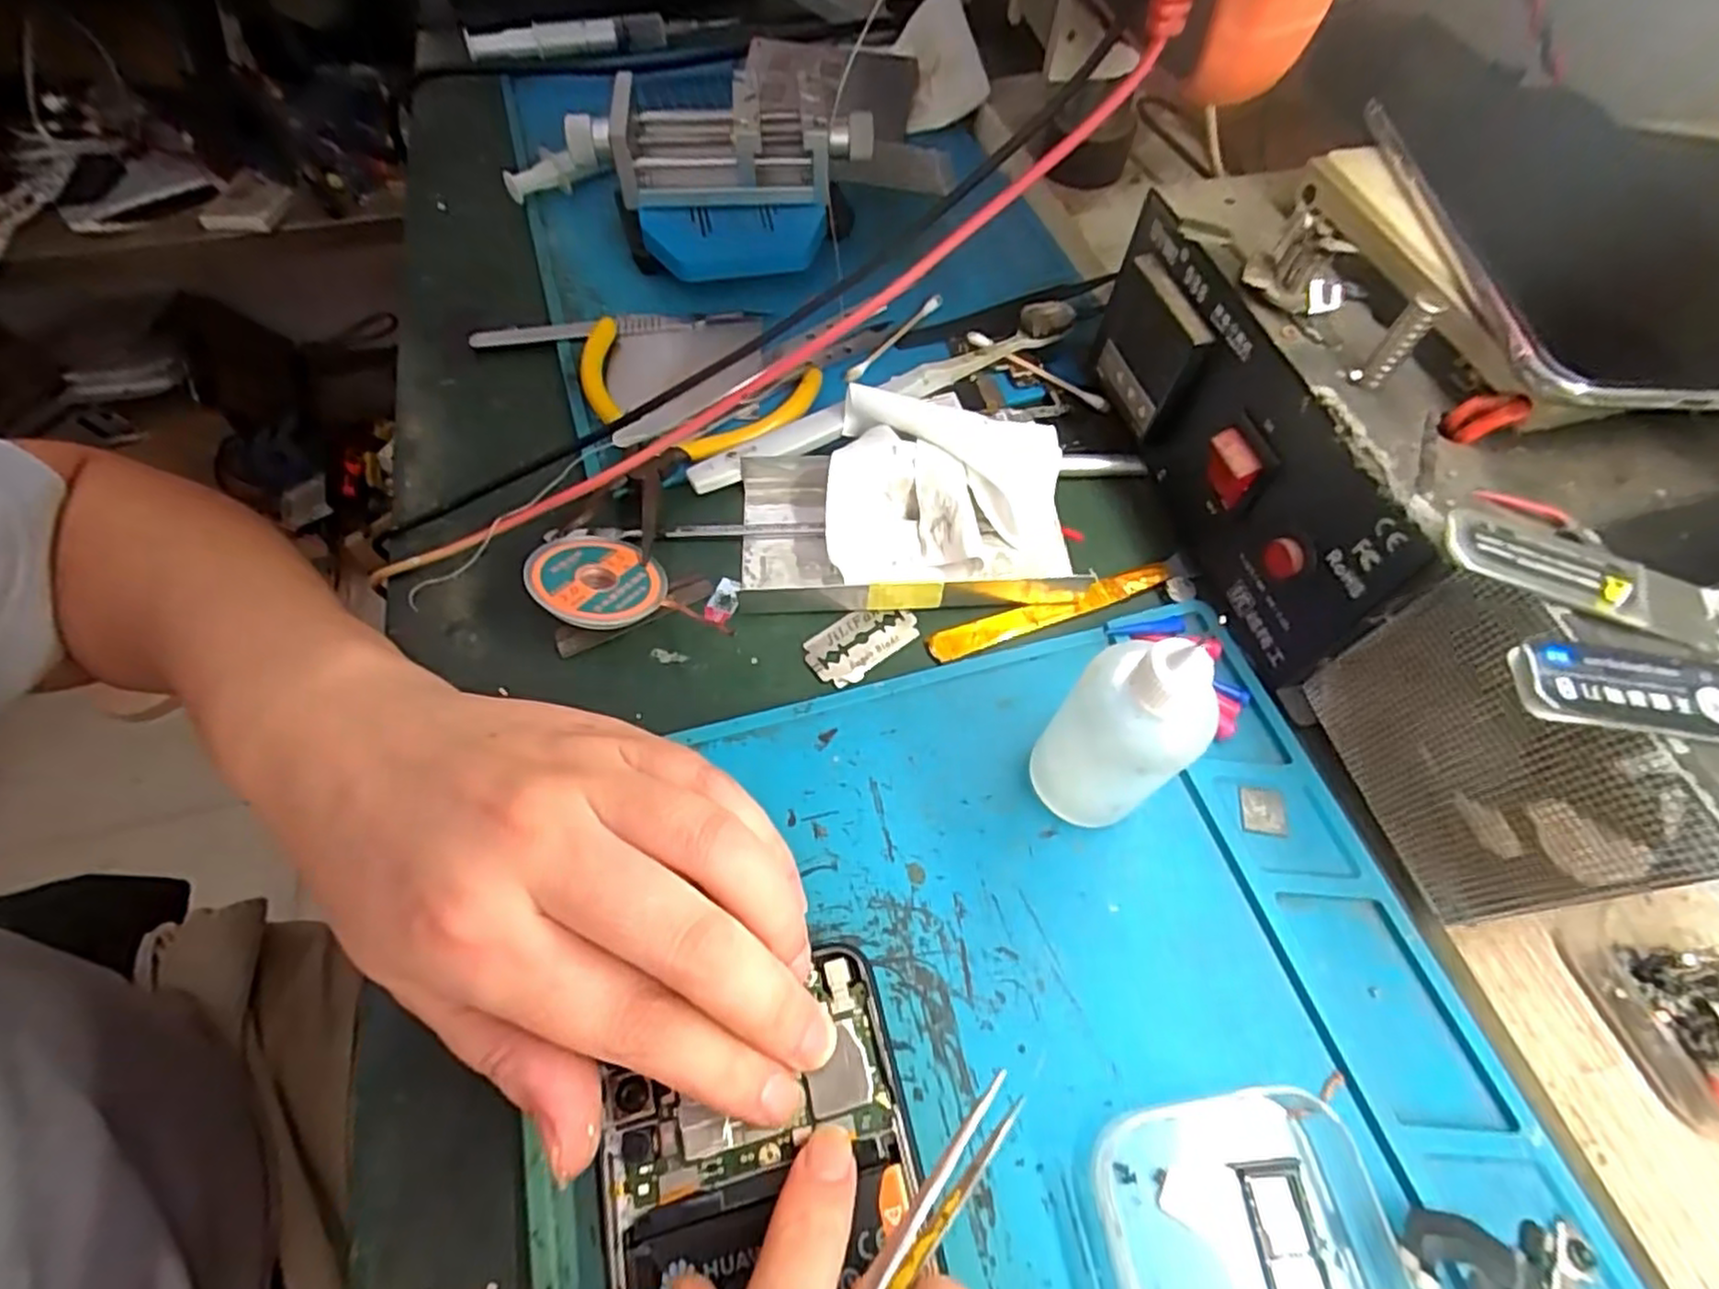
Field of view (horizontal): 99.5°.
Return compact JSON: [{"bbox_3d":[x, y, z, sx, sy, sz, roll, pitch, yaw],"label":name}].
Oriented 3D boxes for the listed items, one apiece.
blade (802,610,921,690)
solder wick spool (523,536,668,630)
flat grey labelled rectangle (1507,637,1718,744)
[{"bbox_3d":[0.001,-0.001,0.260,0.041,0.004,0.022,-35,73,-19],"label":"blade"},{"bbox_3d":[-0.092,-0.023,0.256,0.045,0.006,0.040,9,44,-16],"label":"solder wick spool"},{"bbox_3d":[0.173,0.011,0.153,0.066,0.005,0.018,6,60,3],"label":"flat grey labelled rectangle"}]

